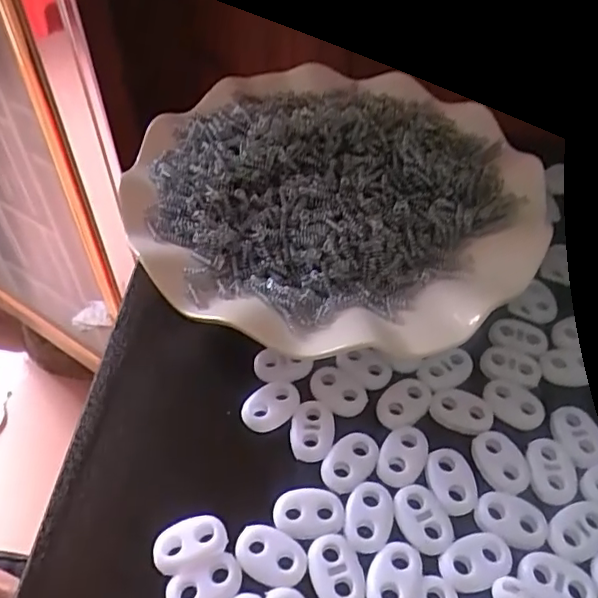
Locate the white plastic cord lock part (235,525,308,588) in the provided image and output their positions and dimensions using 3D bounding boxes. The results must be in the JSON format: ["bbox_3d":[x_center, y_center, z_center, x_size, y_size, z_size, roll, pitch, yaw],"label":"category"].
[{"bbox_3d":[-0.009,0.077,0.180,0.022,0.004,0.015,14,50,13],"label":"white plastic cord lock part"}]

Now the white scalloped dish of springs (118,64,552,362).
[{"bbox_3d":[0.010,-0.049,0.270,0.180,0.033,0.174,0,49,0],"label":"white scalloped dish of springs"}]

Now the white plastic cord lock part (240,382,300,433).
[{"bbox_3d":[-0.010,0.039,0.215,0.022,0.004,0.015,-28,54,-22],"label":"white plastic cord lock part"}]

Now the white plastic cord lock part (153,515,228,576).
[{"bbox_3d":[-0.033,0.075,0.182,0.022,0.005,0.014,-20,51,-16],"label":"white plastic cord lock part"}]

